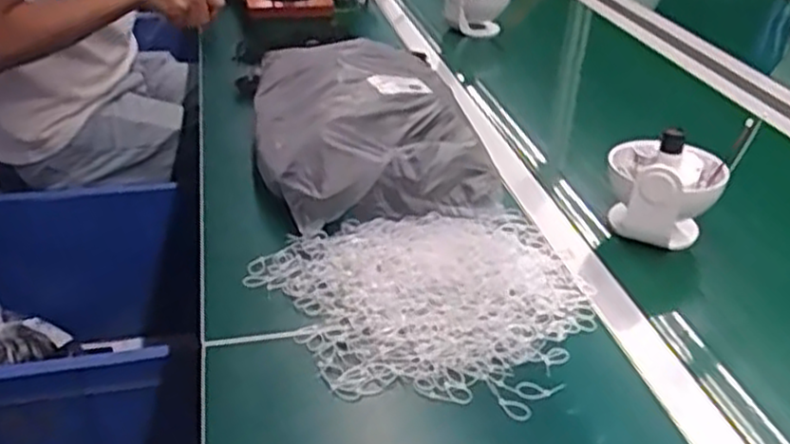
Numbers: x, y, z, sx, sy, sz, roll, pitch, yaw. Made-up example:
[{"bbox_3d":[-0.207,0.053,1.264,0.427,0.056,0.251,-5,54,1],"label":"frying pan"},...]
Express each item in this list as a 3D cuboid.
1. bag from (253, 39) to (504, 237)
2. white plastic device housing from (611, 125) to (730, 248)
[{"bbox_3d":[-0.042,-0.122,0.900,0.243,0.099,0.342,-6,32,-13],"label":"bag"},{"bbox_3d":[0.282,-0.032,0.781,0.110,0.107,0.087,9,32,10],"label":"white plastic device housing"}]

